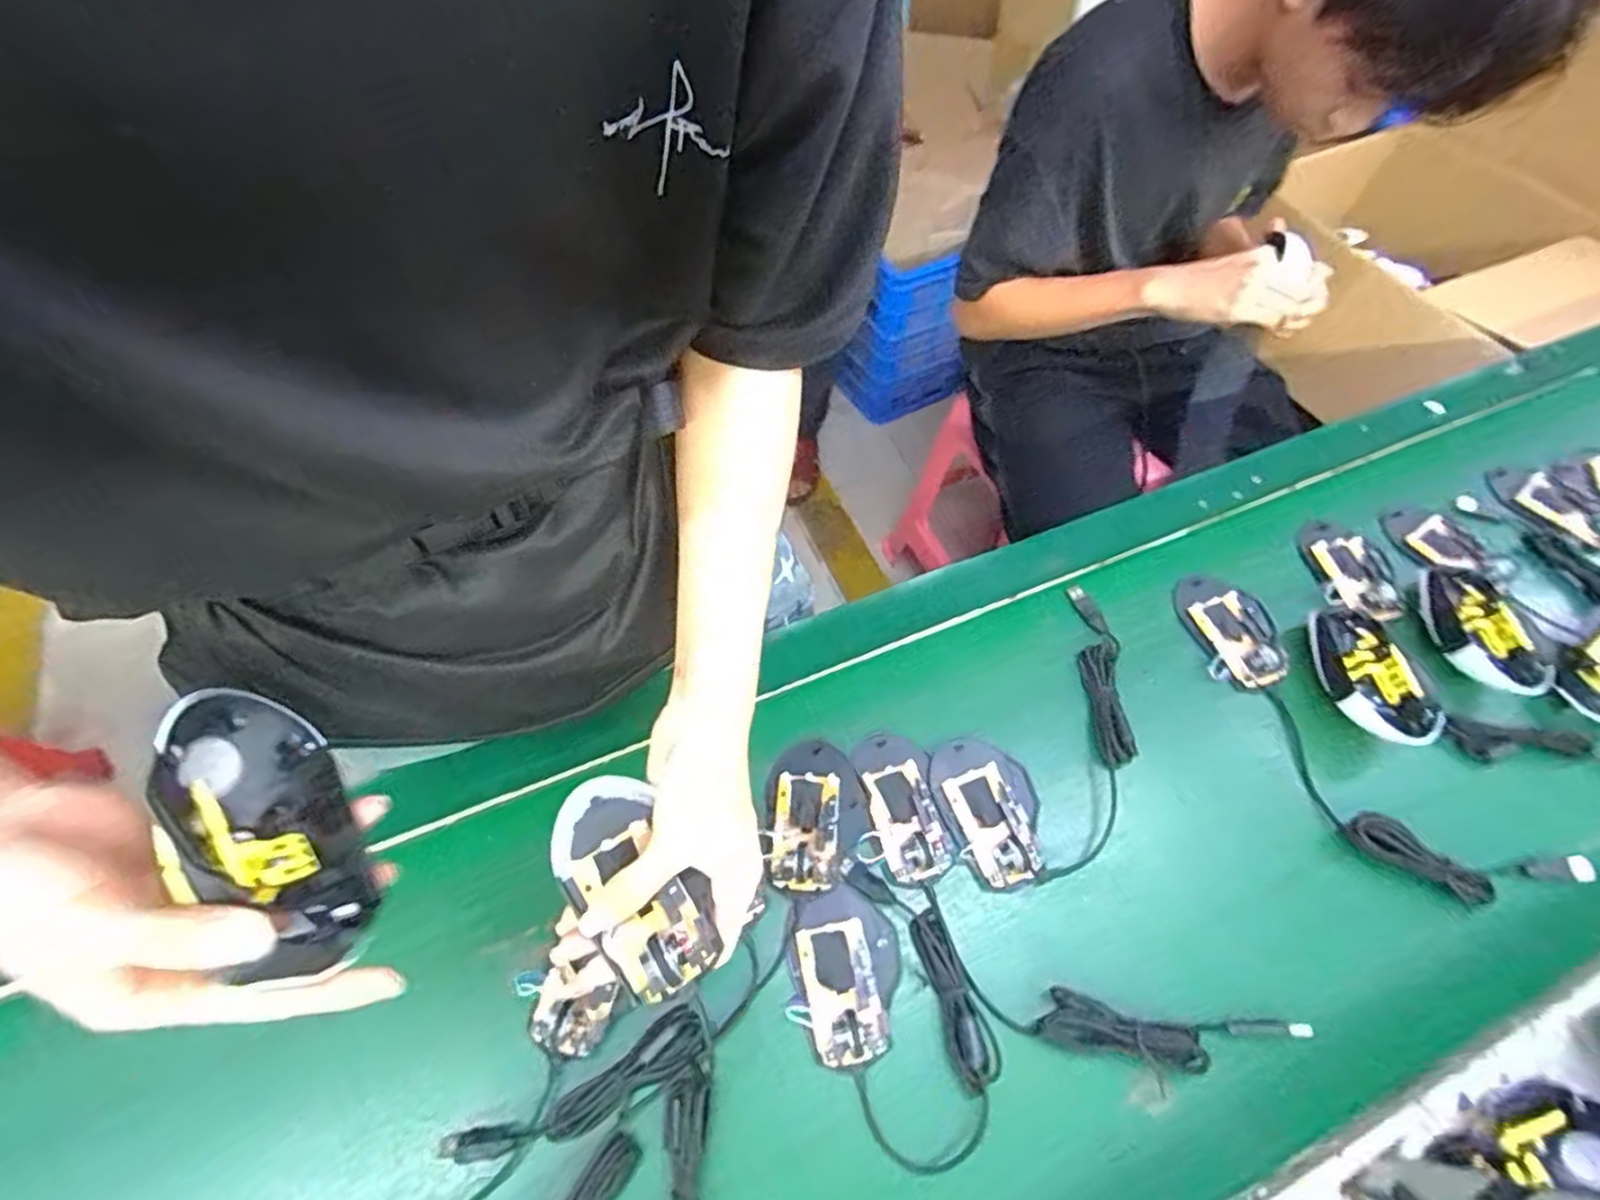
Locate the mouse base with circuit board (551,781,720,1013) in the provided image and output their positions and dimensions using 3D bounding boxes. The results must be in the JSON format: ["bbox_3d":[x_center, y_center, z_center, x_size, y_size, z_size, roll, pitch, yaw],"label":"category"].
[{"bbox_3d":[-0.088,0.145,0.366,0.057,0.014,0.111,-30,71,-17],"label":"mouse base with circuit board"}]

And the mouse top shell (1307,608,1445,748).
[{"bbox_3d":[0.445,0.058,0.561,0.064,0.033,0.125,-1,57,0],"label":"mouse top shell"}]

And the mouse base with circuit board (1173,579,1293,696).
[{"bbox_3d":[0.364,0.023,0.600,0.065,0.017,0.110,-8,58,-5],"label":"mouse base with circuit board"}]

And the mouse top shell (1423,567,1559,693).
[{"bbox_3d":[0.561,0.024,0.588,0.069,0.033,0.115,-20,59,-12],"label":"mouse top shell"}]

